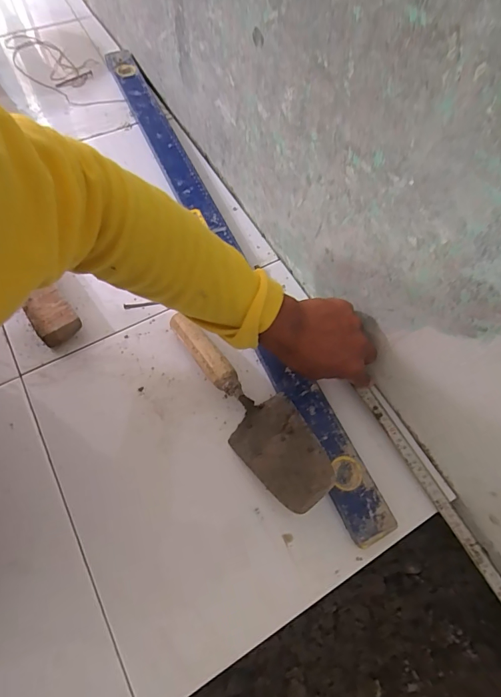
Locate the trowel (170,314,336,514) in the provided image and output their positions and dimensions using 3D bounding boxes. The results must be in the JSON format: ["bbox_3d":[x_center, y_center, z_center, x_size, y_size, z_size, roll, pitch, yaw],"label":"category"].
[{"bbox_3d":[-0.010,0.060,0.462,0.082,0.064,0.281,-33,70,-17],"label":"trowel"}]

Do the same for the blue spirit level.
[{"bbox_3d":[-0.064,-0.193,0.601,0.052,0.030,0.975,-22,67,-12],"label":"blue spirit level"}]

